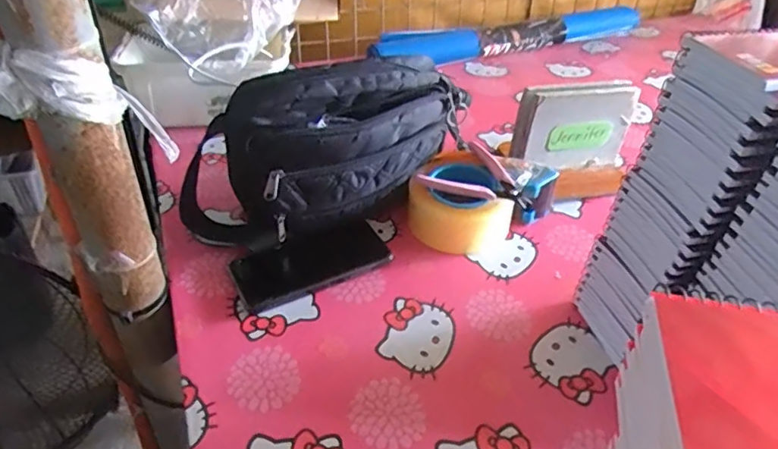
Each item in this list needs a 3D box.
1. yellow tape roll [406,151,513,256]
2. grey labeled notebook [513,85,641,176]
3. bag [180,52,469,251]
[{"bbox_3d":[0.084,-0.027,0.665,0.115,0.064,0.119,1,39,-1],"label":"yellow tape roll"},{"bbox_3d":[0.243,-0.123,0.752,0.152,0.123,0.027,-9,40,-13],"label":"grey labeled notebook"},{"bbox_3d":[-0.055,-0.077,0.635,0.333,0.183,0.097,-14,42,-19],"label":"bag"}]

